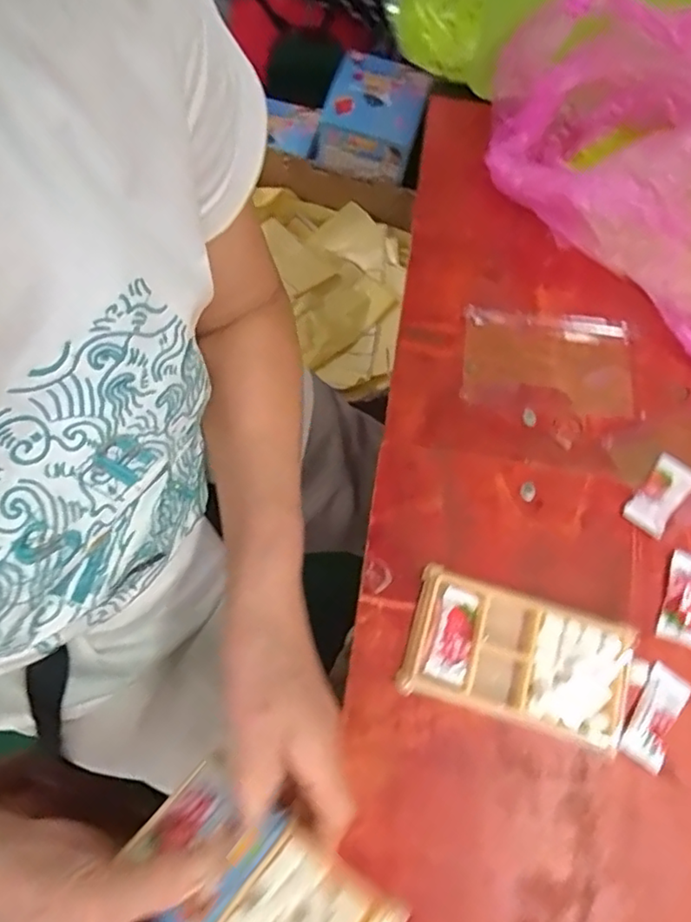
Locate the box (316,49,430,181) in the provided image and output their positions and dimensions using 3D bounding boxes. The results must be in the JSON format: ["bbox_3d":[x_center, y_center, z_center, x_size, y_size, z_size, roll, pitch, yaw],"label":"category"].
[{"bbox_3d":[0.053,-0.549,0.978,0.158,0.103,0.166,19,70,5],"label":"box"}]

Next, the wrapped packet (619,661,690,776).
[{"bbox_3d":[0.194,0.160,0.376,0.027,0.004,0.061,33,72,10],"label":"wrapped packet"}]

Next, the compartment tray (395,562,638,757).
[{"bbox_3d":[0.109,0.124,0.382,0.135,0.013,0.077,17,70,4],"label":"compartment tray"}]

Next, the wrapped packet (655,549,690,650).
[{"bbox_3d":[0.227,0.092,0.402,0.027,0.004,0.062,21,70,5],"label":"wrapped packet"}]

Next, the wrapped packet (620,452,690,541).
[{"bbox_3d":[0.224,0.024,0.427,0.030,0.008,0.061,40,73,12],"label":"wrapped packet"}]

